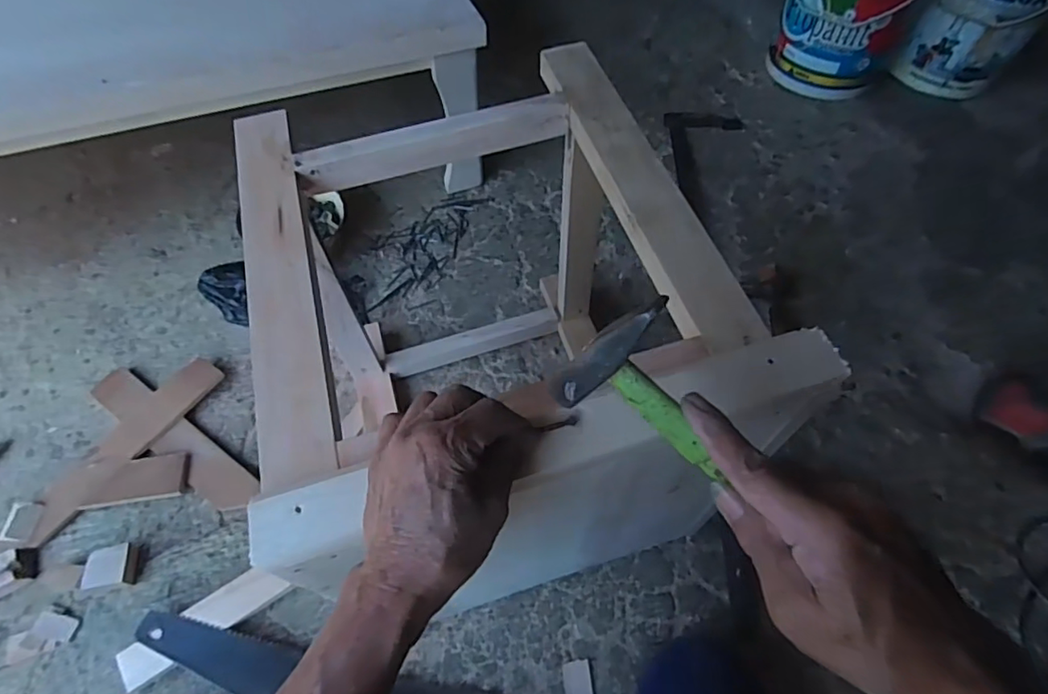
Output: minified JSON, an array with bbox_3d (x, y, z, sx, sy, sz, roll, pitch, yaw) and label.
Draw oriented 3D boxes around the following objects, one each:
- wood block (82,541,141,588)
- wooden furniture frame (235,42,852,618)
[{"bbox_3d":[-0.554,0.292,0.766,0.056,0.022,0.054,-7,59,-6],"label":"wood block"},{"bbox_3d":[-0.049,0.019,0.683,0.405,0.486,0.469,-17,61,-12],"label":"wooden furniture frame"}]

